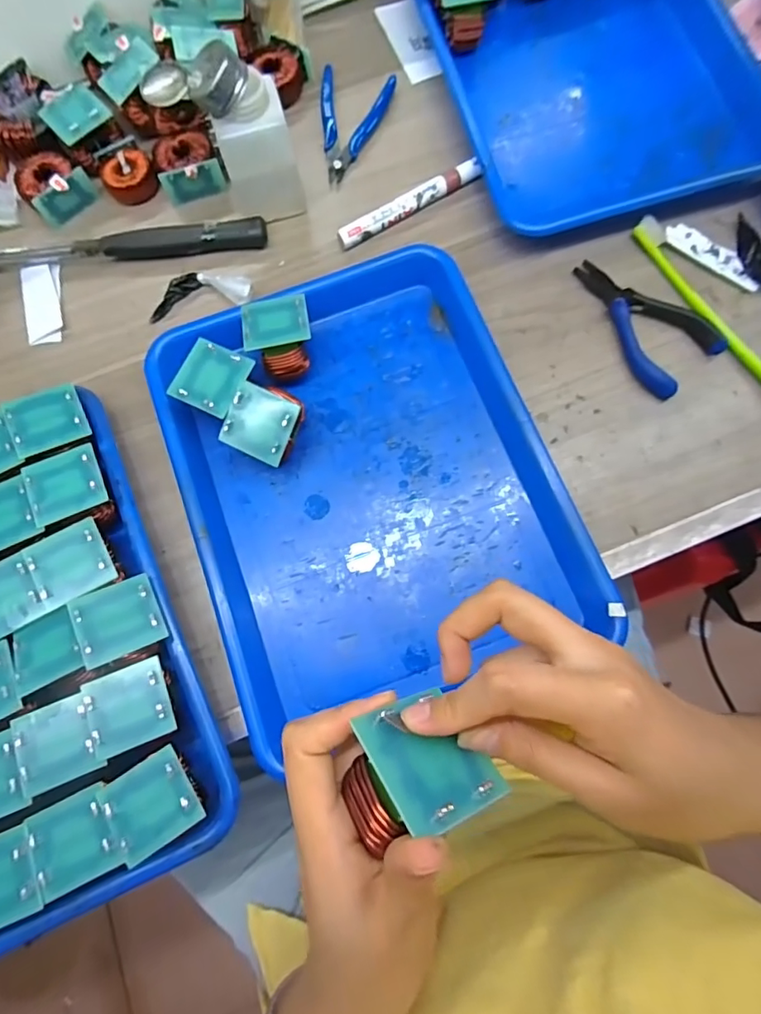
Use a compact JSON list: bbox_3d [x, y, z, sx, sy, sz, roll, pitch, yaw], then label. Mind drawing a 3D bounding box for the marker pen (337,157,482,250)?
[{"bbox_3d":[0.024,-0.254,0.421,0.133,0.019,0.018,-29,78,-5],"label":"marker pen"}]

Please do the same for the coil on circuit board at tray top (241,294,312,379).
[{"bbox_3d":[-0.074,-0.124,0.373,0.047,0.046,0.049,-11,77,-1],"label":"coil on circuit board at tray top"}]

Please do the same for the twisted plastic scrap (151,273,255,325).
[{"bbox_3d":[-0.147,-0.175,0.405,0.085,0.014,0.034,-8,77,0],"label":"twisted plastic scrap"}]

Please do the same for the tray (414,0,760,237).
[{"bbox_3d":[0.190,-0.372,0.436,0.255,0.035,0.282,-14,77,-2],"label":"tray"}]

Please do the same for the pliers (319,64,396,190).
[{"bbox_3d":[-0.032,-0.342,0.446,0.065,0.015,0.117,13,78,5],"label":"pliers"}]

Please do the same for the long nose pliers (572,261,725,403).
[{"bbox_3d":[0.213,-0.149,0.389,0.065,0.017,0.125,-22,77,-4],"label":"long nose pliers"}]

